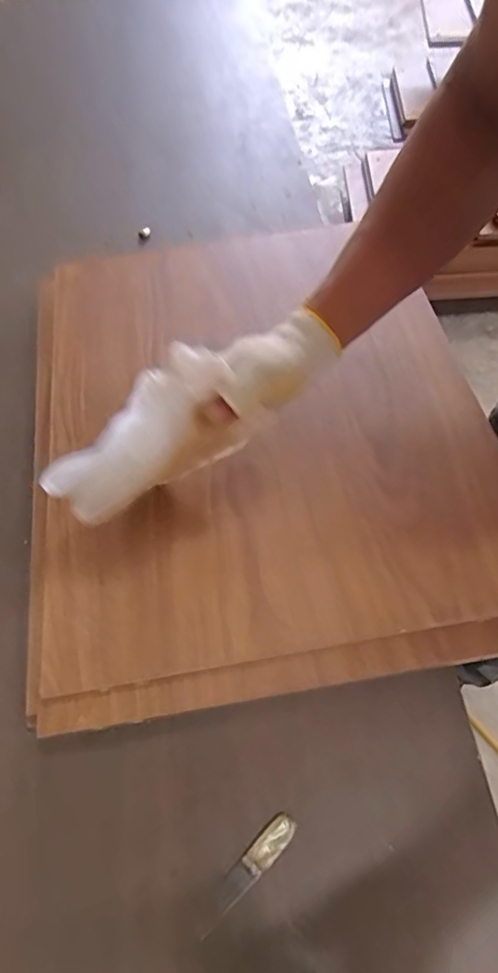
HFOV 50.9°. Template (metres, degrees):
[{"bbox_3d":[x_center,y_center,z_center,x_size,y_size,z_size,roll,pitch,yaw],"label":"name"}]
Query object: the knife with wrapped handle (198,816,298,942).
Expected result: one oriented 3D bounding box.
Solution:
[{"bbox_3d":[-0.002,0.313,0.427,0.102,0.004,0.021,-40,65,-19],"label":"knife with wrapped handle"}]

